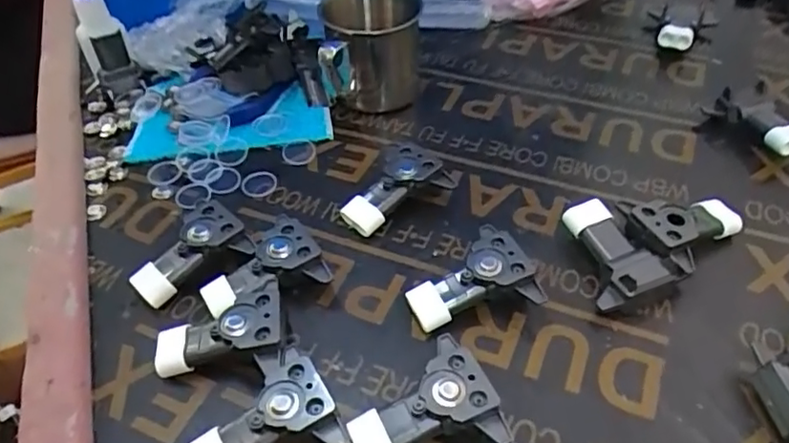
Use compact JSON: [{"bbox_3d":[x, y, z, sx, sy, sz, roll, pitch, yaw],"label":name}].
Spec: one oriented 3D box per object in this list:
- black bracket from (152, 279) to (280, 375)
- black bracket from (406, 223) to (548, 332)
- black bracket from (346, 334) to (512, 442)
[{"bbox_3d":[-0.088,0.056,0.300,0.065,0.014,0.038,-21,45,3],"label":"black bracket"},{"bbox_3d":[0.040,0.032,0.320,0.067,0.021,0.049,-28,49,-7],"label":"black bracket"},{"bbox_3d":[0.011,0.087,0.270,0.062,0.027,0.053,-19,47,-16],"label":"black bracket"}]

